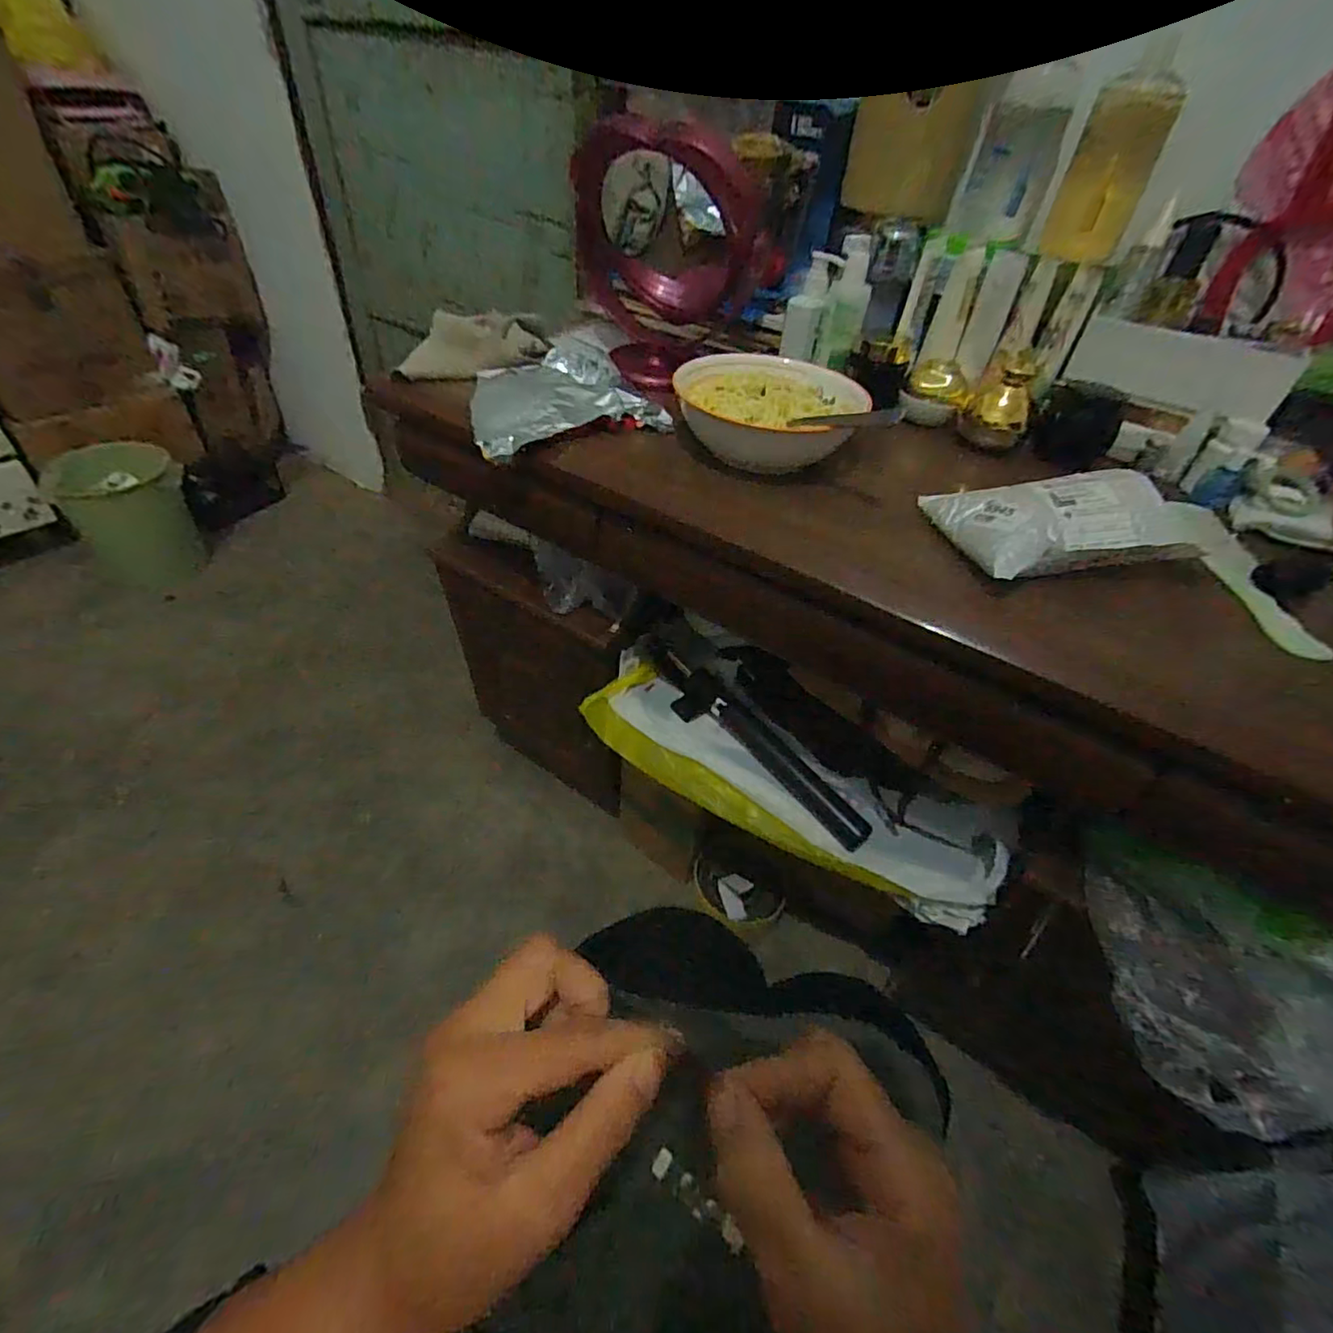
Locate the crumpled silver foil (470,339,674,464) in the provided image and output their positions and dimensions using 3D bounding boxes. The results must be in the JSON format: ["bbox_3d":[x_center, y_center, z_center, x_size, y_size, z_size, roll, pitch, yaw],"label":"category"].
[{"bbox_3d":[-0.113,-0.286,0.629,0.184,0.035,0.194,-11,47,-17],"label":"crumpled silver foil"}]

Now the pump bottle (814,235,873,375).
[{"bbox_3d":[0.198,-0.394,0.663,0.045,0.114,0.062,14,45,8],"label":"pump bottle"}]

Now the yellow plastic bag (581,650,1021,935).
[{"bbox_3d":[0.121,0.127,0.683,0.476,0.101,0.097,27,48,20],"label":"yellow plastic bag"}]

